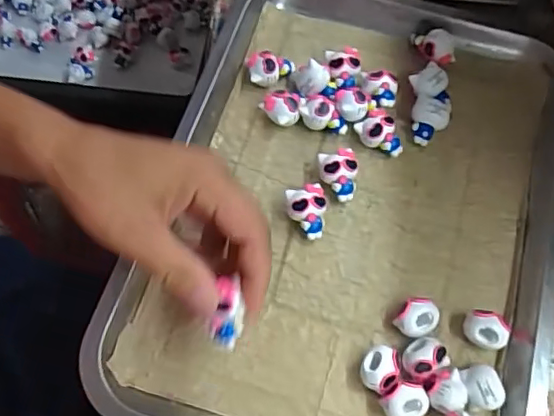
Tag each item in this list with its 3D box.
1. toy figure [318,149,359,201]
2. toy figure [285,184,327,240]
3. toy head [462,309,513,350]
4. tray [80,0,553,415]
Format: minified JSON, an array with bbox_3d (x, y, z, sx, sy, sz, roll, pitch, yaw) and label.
[{"bbox_3d":[0.041,-0.022,0.397,0.025,0.021,0.033,-8,66,-4],"label":"toy figure"},{"bbox_3d":[0.020,0.003,0.386,0.024,0.022,0.033,-12,66,-6],"label":"toy figure"},{"bbox_3d":[0.125,0.074,0.353,0.027,0.020,0.019,19,67,8],"label":"toy head"},{"bbox_3d":[0.051,-0.001,0.394,0.260,0.036,0.345,15,66,6],"label":"tray"}]

